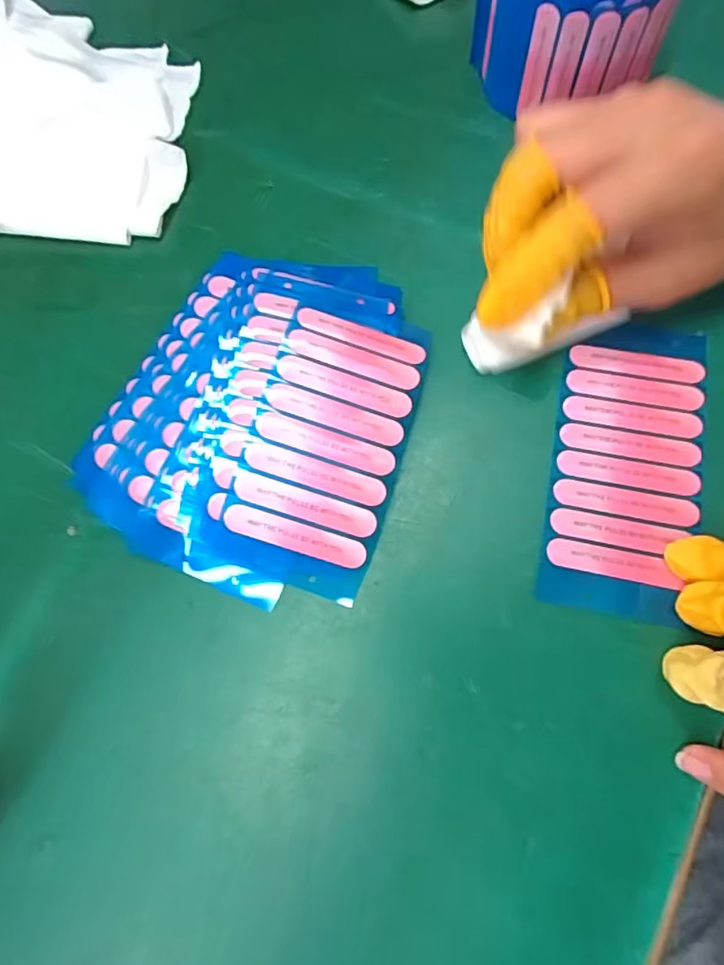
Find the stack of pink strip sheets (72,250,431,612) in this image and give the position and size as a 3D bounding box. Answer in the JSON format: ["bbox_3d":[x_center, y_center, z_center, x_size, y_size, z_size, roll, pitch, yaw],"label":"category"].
[{"bbox_3d":[-0.039,-0.033,0.222,0.117,0.023,0.142,20,73,8],"label":"stack of pink strip sheets"}]

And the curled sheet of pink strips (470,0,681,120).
[{"bbox_3d":[0.092,-0.211,0.257,0.079,0.059,0.075,8,72,5],"label":"curled sheet of pink strips"}]

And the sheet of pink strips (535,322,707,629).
[{"bbox_3d":[0.100,-0.009,0.217,0.054,0.004,0.118,16,73,7],"label":"sheet of pink strips"}]

